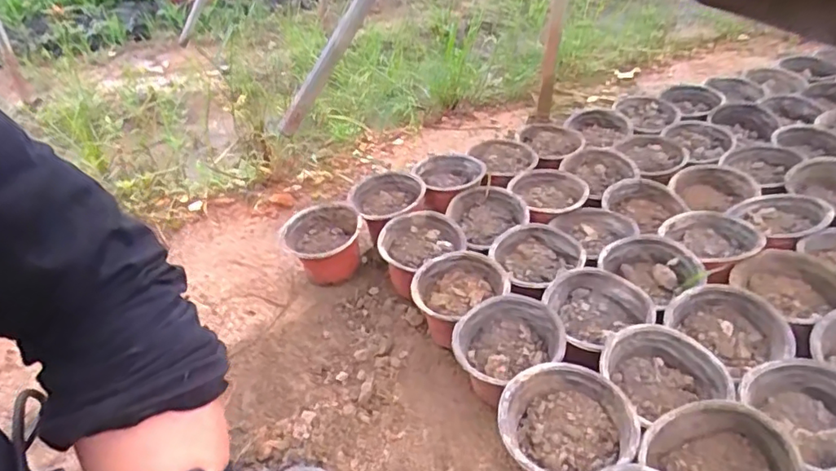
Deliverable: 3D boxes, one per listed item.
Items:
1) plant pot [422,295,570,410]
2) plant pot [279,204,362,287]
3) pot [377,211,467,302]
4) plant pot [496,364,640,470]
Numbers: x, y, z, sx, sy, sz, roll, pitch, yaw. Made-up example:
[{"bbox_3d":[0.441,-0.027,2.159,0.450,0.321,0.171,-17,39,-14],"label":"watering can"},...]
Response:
[{"bbox_3d":[0.076,0.115,0.496,0.115,0.070,0.094,-8,33,-4],"label":"plant pot"},{"bbox_3d":[-0.117,0.017,0.673,0.093,0.079,0.086,-4,33,3],"label":"plant pot"},{"bbox_3d":[0.006,0.025,0.634,0.099,0.068,0.088,-17,35,-16],"label":"pot"},{"bbox_3d":[0.115,0.162,0.423,0.097,0.071,0.095,-4,33,3],"label":"plant pot"}]

